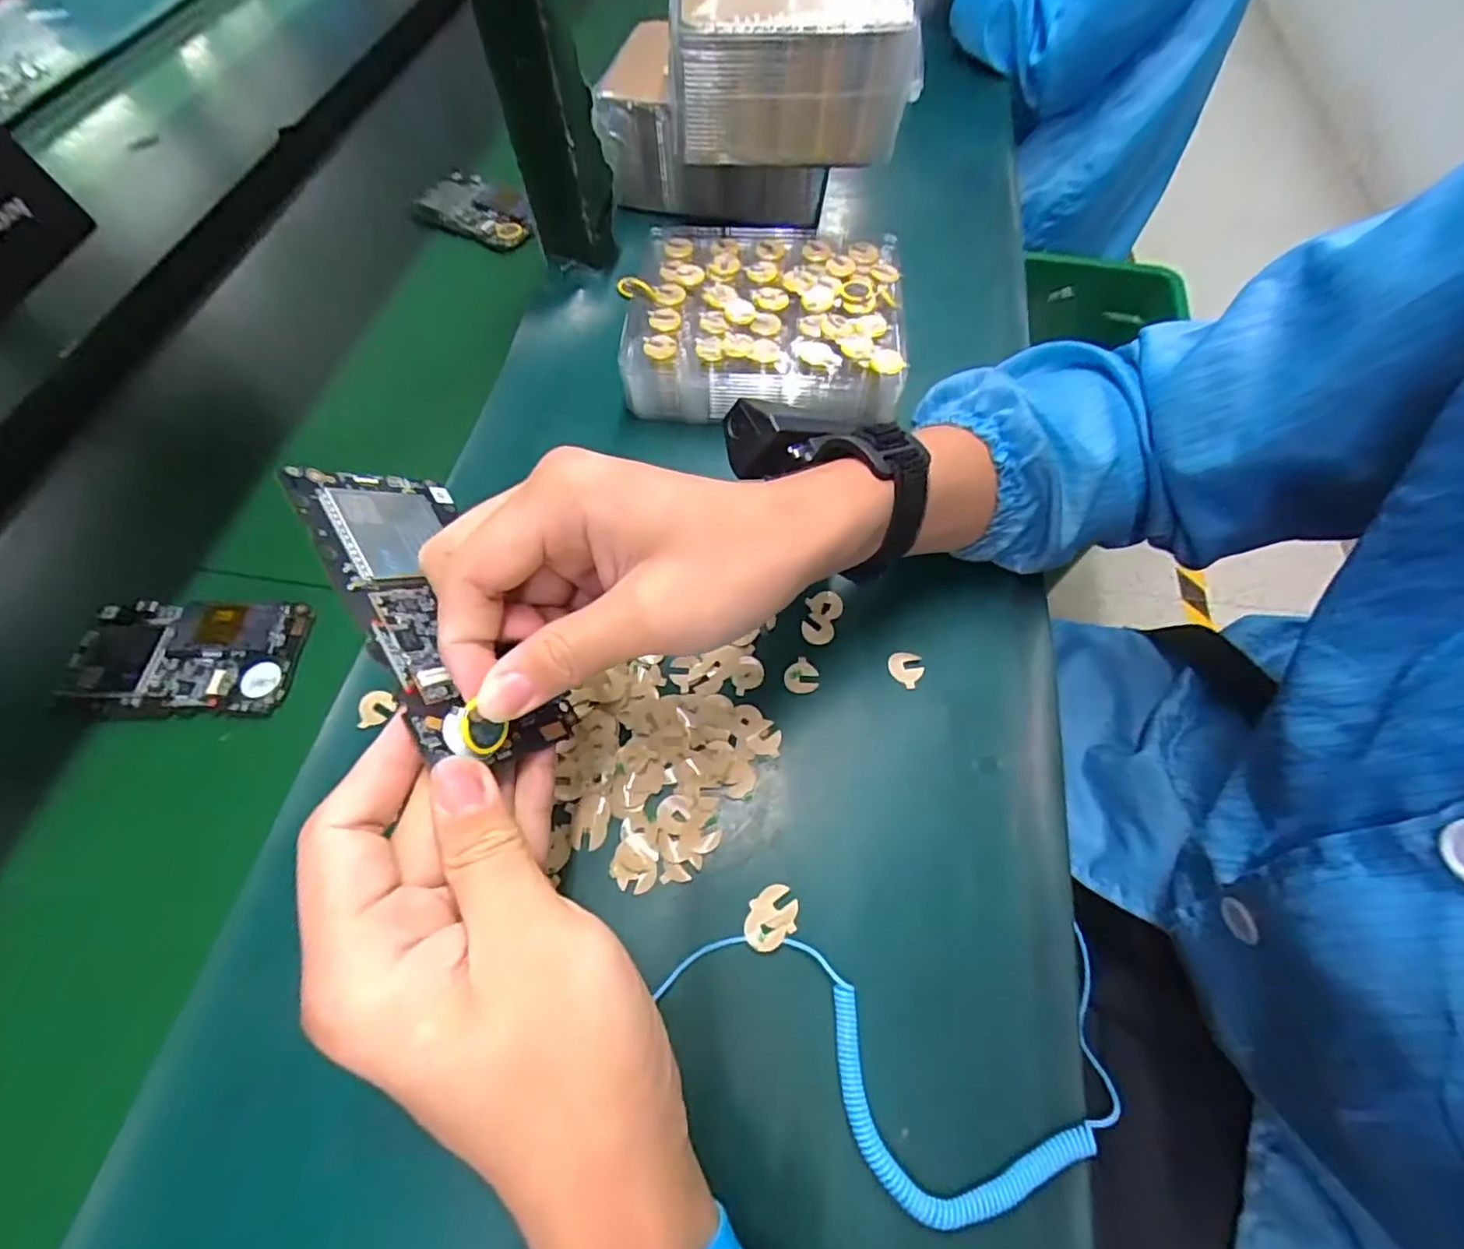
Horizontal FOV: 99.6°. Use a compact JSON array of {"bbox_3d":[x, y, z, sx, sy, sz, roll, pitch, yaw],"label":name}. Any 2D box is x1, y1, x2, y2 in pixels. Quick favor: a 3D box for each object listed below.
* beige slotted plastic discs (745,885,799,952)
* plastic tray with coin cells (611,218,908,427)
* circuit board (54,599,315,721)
[{"bbox_3d":[0.017,0.125,0.264,0.026,0.004,0.020,-35,65,-14],"label":"beige slotted plastic discs"},{"bbox_3d":[0.018,-0.202,0.412,0.181,0.039,0.153,2,63,5],"label":"plastic tray with coin cells"},{"bbox_3d":[-0.298,0.018,0.337,0.122,0.007,0.066,-1,62,4],"label":"circuit board"}]

